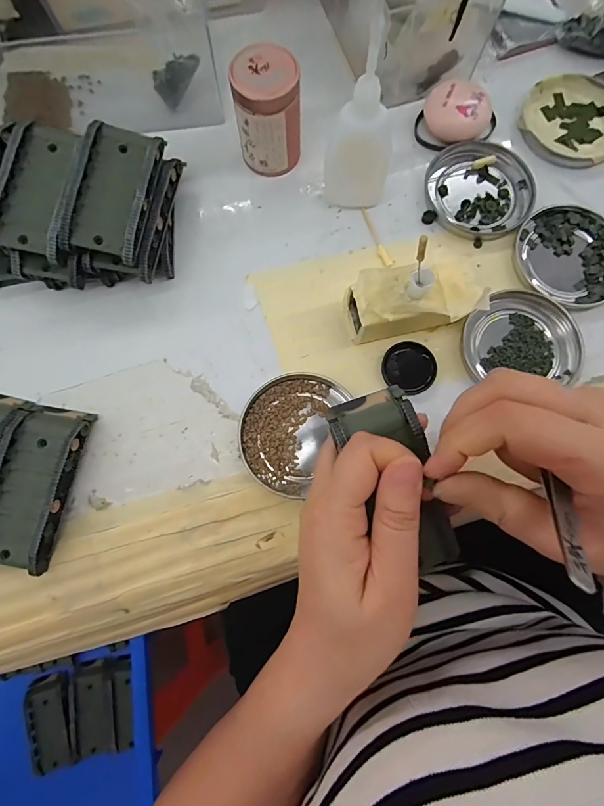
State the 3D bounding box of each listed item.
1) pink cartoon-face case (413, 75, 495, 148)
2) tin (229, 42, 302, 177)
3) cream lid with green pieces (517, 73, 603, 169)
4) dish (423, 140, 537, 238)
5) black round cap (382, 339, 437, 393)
[{"bbox_3d":[0.116,-0.219,0.312,0.056,0.022,0.048,-39,81,-8],"label":"pink cartoon-face case"},{"bbox_3d":[-0.022,-0.199,0.288,0.042,0.065,0.040,0,78,0],"label":"tin"},{"bbox_3d":[0.210,-0.221,0.320,0.077,0.015,0.077,0,78,0],"label":"cream lid with green pieces"},{"bbox_3d":[0.132,-0.160,0.307,0.079,0.009,0.074,0,78,0],"label":"dish"},{"bbox_3d":[0.073,-0.026,0.278,0.035,0.006,0.036,0,78,0],"label":"black round cap"}]

